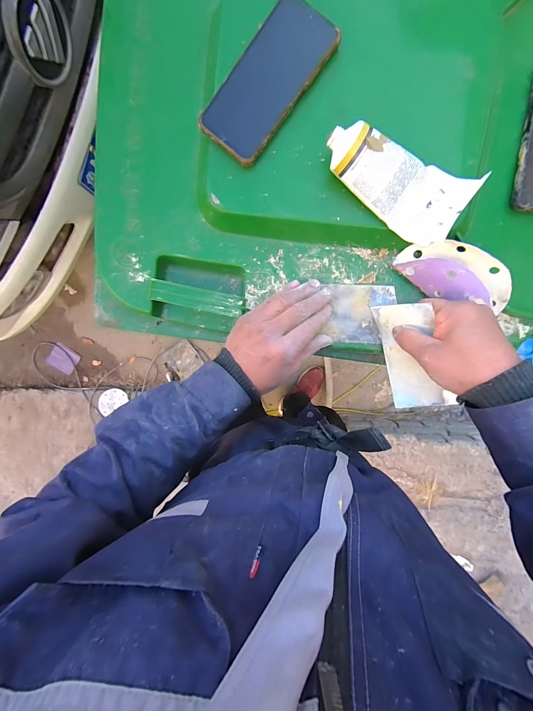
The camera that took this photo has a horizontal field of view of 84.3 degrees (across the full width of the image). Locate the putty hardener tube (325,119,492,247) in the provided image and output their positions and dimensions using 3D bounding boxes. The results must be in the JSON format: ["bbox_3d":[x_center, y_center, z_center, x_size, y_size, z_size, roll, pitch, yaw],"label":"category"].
[{"bbox_3d":[0.141,-0.195,0.315,0.157,0.035,0.085,35,95,-5],"label":"putty hardener tube"}]

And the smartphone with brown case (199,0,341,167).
[{"bbox_3d":[0.002,-0.300,0.323,0.076,0.011,0.163,38,95,-5],"label":"smartphone with brown case"}]

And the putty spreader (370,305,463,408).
[{"bbox_3d":[0.174,-0.003,0.353,0.008,0.068,0.128,-10,85,-38],"label":"putty spreader"}]

